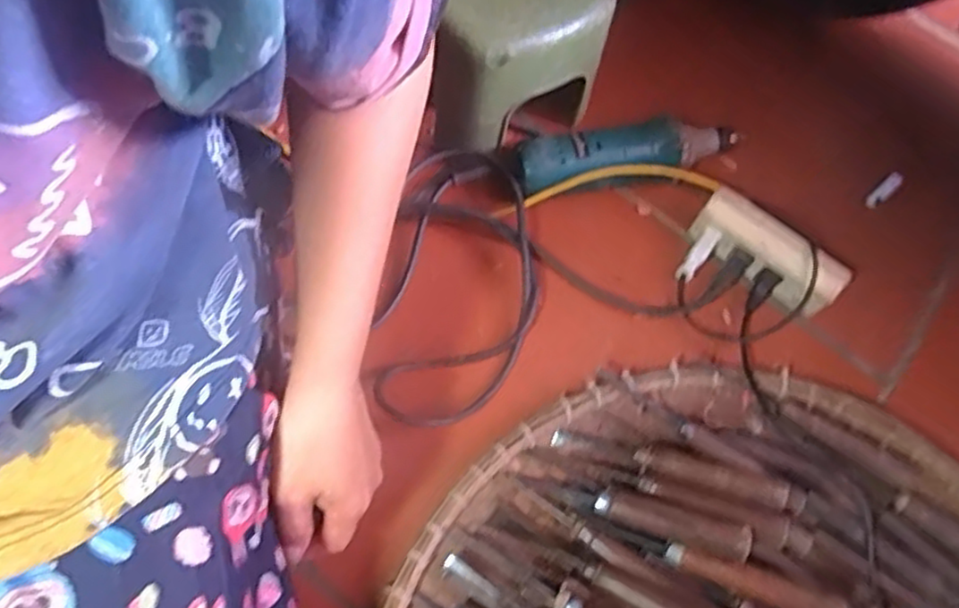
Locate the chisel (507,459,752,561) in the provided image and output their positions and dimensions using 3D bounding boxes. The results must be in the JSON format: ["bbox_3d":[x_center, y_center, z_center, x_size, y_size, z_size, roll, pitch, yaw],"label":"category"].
[{"bbox_3d":[0.103,0.144,0.506,0.169,0.020,0.020,13,64,22],"label":"chisel"}]

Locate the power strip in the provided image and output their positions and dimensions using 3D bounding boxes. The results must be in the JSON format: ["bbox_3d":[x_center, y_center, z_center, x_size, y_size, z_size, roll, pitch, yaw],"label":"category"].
[{"bbox_3d":[0.242,-0.042,0.603,0.127,0.052,0.034,38,68,11],"label":"power strip"}]

